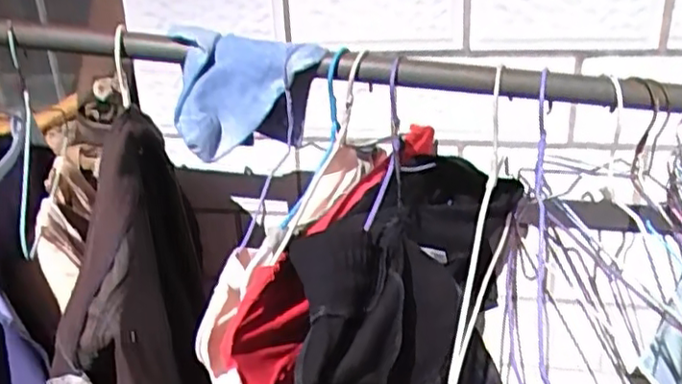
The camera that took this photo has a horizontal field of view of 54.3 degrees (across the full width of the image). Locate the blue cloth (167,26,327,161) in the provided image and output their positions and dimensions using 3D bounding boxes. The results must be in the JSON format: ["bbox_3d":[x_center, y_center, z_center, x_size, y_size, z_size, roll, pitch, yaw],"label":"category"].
[{"bbox_3d":[-0.083,-0.090,0.586,0.127,0.096,0.075,-8,24,-12],"label":"blue cloth"}]

